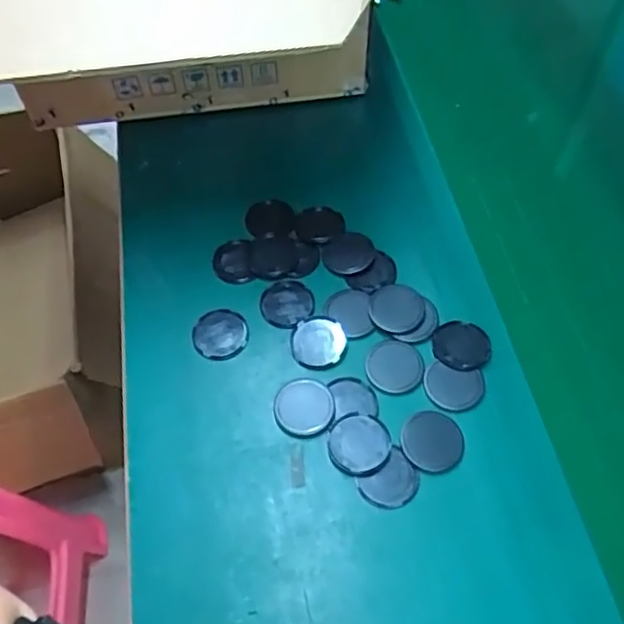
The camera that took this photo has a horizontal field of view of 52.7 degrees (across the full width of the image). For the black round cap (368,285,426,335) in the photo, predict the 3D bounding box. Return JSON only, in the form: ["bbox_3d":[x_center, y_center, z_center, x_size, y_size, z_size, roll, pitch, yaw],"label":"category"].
[{"bbox_3d":[0.079,-0.003,0.585,0.050,0.005,0.054,0,59,1],"label":"black round cap"}]

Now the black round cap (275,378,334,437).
[{"bbox_3d":[-0.007,0.081,0.539,0.050,0.004,0.051,0,59,1],"label":"black round cap"}]

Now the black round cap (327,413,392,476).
[{"bbox_3d":[0.039,0.108,0.519,0.050,0.006,0.053,0,59,1],"label":"black round cap"}]

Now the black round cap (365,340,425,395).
[{"bbox_3d":[0.073,0.047,0.555,0.049,0.004,0.050,0,59,1],"label":"black round cap"}]

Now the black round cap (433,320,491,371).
[{"bbox_3d":[0.134,0.029,0.564,0.049,0.007,0.048,0,59,1],"label":"black round cap"}]

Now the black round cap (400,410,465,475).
[{"bbox_3d":[0.099,0.106,0.517,0.050,0.004,0.052,1,59,2],"label":"black round cap"}]

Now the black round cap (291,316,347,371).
[{"bbox_3d":[0.006,0.027,0.569,0.048,0.008,0.052,-8,60,14],"label":"black round cap"}]

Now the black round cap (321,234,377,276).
[{"bbox_3d":[0.036,-0.057,0.620,0.051,0.004,0.044,-29,62,-16],"label":"black round cap"}]

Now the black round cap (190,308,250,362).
[{"bbox_3d":[-0.084,0.021,0.578,0.051,0.004,0.049,0,59,1],"label":"black round cap"}]

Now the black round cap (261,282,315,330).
[{"bbox_3d":[-0.024,-0.007,0.596,0.049,0.004,0.047,0,59,1],"label":"black round cap"}]

